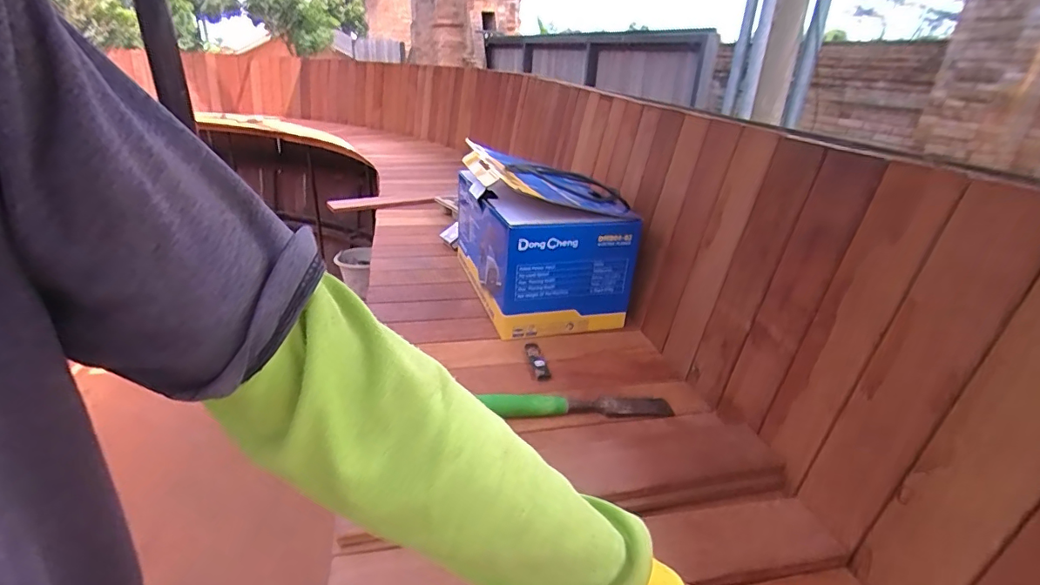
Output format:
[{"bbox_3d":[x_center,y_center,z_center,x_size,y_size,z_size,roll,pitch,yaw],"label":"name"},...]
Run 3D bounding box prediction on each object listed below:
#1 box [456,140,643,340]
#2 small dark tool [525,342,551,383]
[{"bbox_3d":[0.015,-0.102,0.839,0.200,0.221,0.337,-8,28,-23],"label":"box"},{"bbox_3d":[0.025,0.091,0.671,0.022,0.012,0.076,-3,26,-14],"label":"small dark tool"}]

